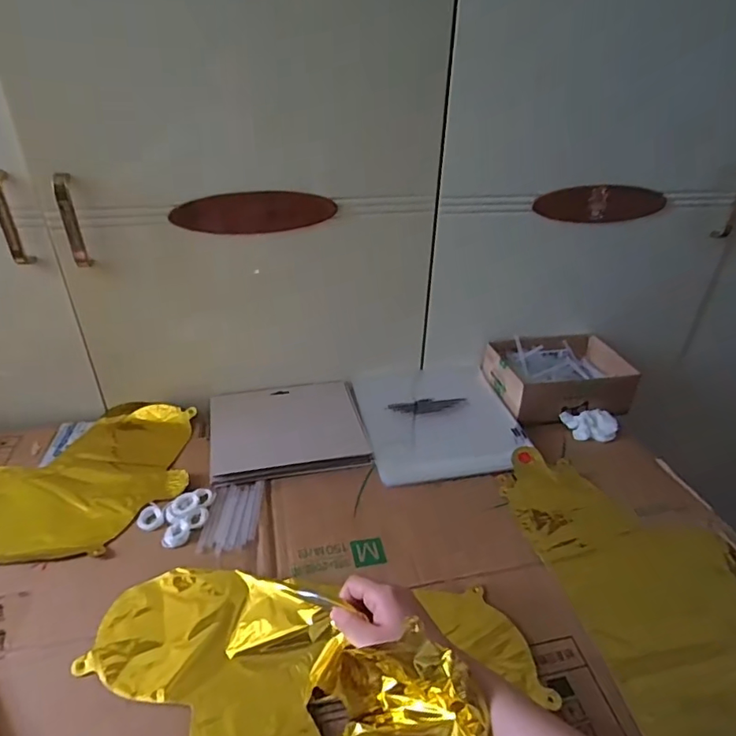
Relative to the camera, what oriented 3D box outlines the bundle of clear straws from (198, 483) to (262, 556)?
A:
[{"bbox_3d":[-0.149,0.162,0.568,0.055,0.004,0.091,2,35,-3],"label":"bundle of clear straws"}]

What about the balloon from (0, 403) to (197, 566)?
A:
[{"bbox_3d":[-0.428,0.134,0.604,0.407,0.015,0.246,-5,32,-10],"label":"balloon"}]

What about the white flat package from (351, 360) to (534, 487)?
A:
[{"bbox_3d":[0.098,0.064,0.714,0.201,0.017,0.207,-5,36,-14],"label":"white flat package"}]

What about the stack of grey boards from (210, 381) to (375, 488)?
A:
[{"bbox_3d":[-0.102,0.077,0.667,0.193,0.013,0.162,-4,35,-12],"label":"stack of grey boards"}]

